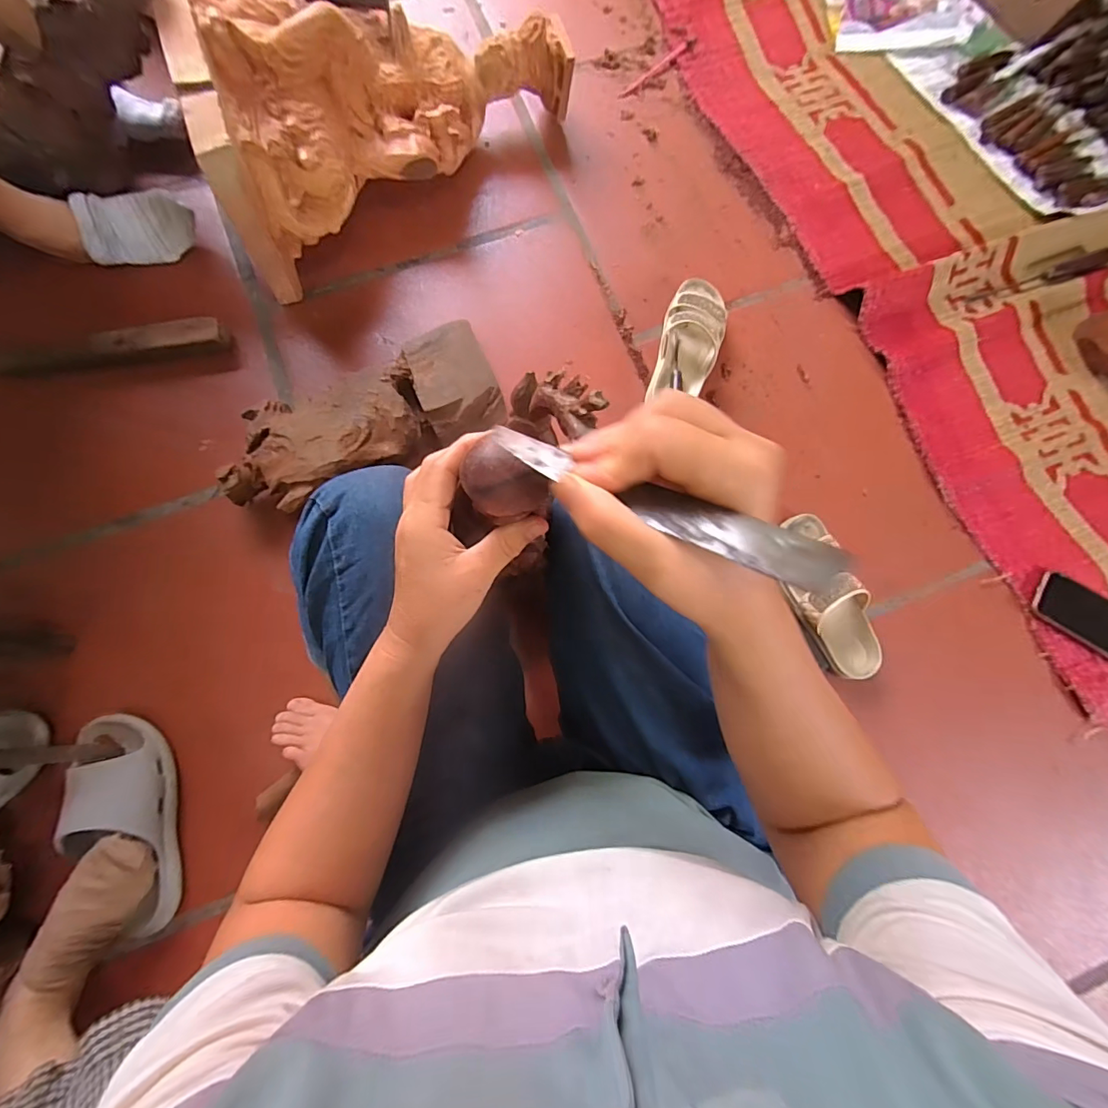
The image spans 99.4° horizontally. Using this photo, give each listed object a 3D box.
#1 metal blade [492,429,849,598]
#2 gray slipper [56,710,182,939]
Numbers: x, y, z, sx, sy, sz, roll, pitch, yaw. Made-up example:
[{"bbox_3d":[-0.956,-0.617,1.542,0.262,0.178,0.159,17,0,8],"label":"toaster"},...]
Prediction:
[{"bbox_3d":[0.034,-0.026,0.200,0.165,0.009,0.022,29,82,32],"label":"metal blade"},{"bbox_3d":[-0.515,0.318,0.549,0.100,0.062,0.242,-11,81,-5],"label":"gray slipper"}]

